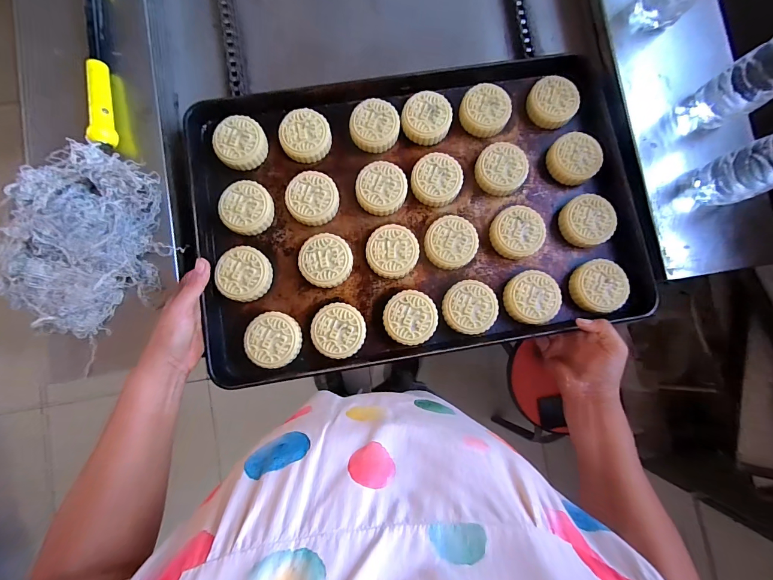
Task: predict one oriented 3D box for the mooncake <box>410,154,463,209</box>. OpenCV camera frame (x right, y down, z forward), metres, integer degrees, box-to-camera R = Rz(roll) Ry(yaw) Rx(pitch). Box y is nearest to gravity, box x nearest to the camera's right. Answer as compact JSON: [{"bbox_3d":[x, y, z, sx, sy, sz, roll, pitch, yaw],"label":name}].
[{"bbox_3d":[0.071,-0.157,0.499,0.068,0.025,0.069,0,84,1],"label":"mooncake"}]

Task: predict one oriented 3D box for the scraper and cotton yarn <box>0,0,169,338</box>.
[{"bbox_3d":[-0.369,-0.218,0.440,0.146,0.074,0.530,-1,84,1],"label":"scraper and cotton yarn"}]

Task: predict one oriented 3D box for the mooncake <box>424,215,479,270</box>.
[{"bbox_3d":[0.089,-0.065,0.486,0.069,0.026,0.071,0,84,1],"label":"mooncake"}]

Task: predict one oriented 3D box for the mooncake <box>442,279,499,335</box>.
[{"bbox_3d":[0.112,0.024,0.474,0.070,0.027,0.069,7,84,2],"label":"mooncake"}]

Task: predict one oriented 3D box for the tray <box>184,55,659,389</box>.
[{"bbox_3d":[0.040,-0.110,0.490,0.585,0.039,0.391,-10,84,-2],"label":"tray"}]

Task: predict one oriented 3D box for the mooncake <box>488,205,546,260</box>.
[{"bbox_3d":[0.182,-0.080,0.490,0.068,0.027,0.071,0,84,1],"label":"mooncake"}]

